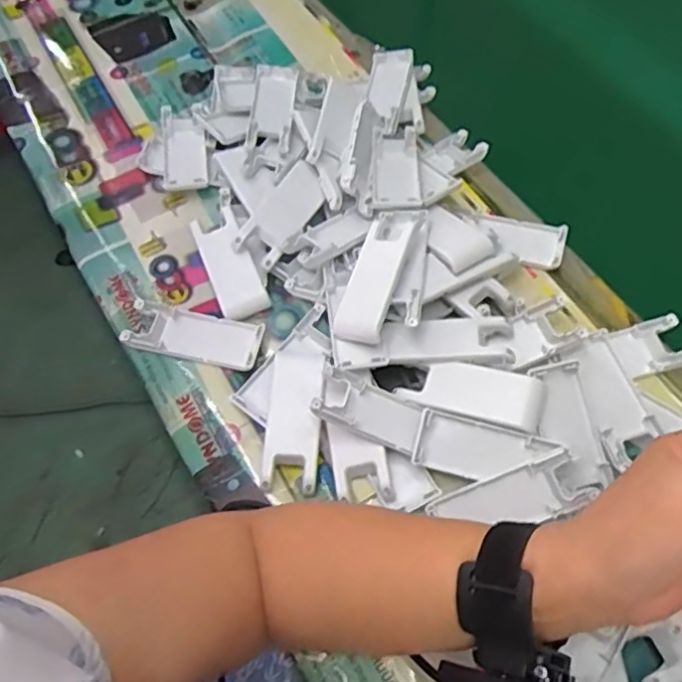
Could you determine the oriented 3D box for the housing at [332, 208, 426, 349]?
[{"bbox_3d":[0.029,-0.056,0.469,0.037,0.023,0.116,18,66,10],"label":"housing"}]

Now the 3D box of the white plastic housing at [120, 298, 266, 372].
[{"bbox_3d":[-0.114,-0.004,0.490,0.103,0.010,0.041,11,65,7],"label":"white plastic housing"}]

